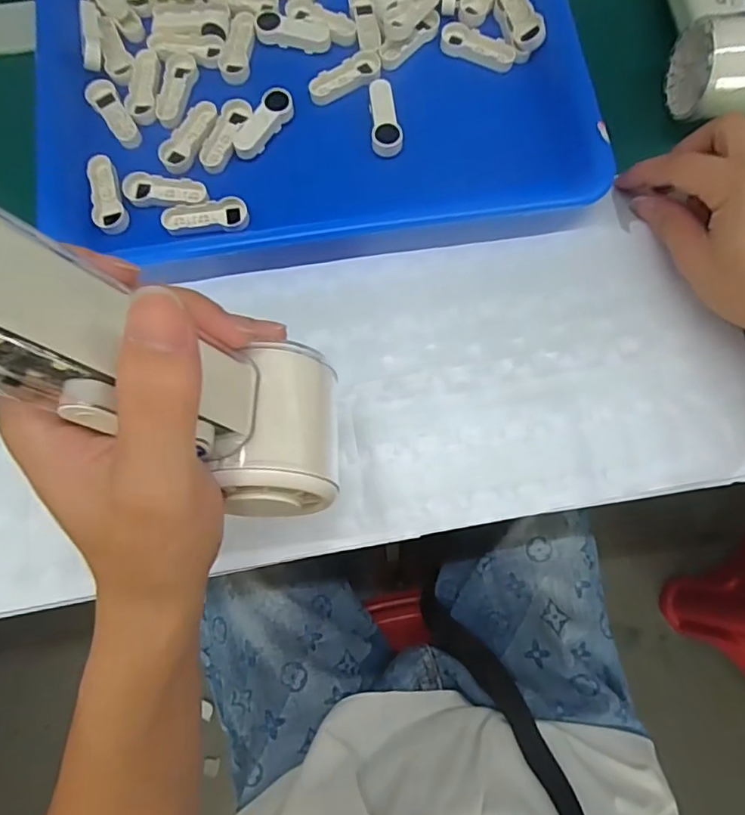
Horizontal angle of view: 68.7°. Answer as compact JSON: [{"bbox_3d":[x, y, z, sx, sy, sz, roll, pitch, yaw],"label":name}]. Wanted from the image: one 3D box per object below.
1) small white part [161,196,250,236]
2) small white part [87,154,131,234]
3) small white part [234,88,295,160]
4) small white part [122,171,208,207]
[{"bbox_3d":[-0.101,-0.116,0.331,0.050,0.006,0.019,-9,77,-2],"label":"small white part"},{"bbox_3d":[-0.164,-0.130,0.337,0.019,0.010,0.051,-18,78,-4],"label":"small white part"},{"bbox_3d":[-0.068,-0.178,0.346,0.018,0.014,0.050,31,79,7],"label":"small white part"},{"bbox_3d":[-0.127,-0.133,0.334,0.051,0.005,0.018,6,77,1],"label":"small white part"}]

